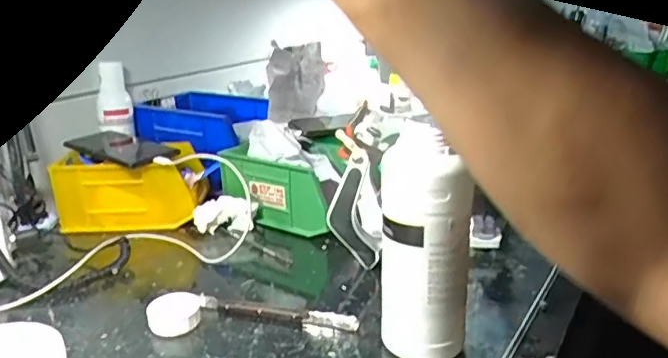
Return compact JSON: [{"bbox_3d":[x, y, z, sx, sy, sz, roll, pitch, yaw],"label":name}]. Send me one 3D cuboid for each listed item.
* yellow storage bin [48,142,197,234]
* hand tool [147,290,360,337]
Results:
[{"bbox_3d":[-0.258,0.013,0.724,0.171,0.085,0.093,-5,20,-9],"label":"yellow storage bin"},{"bbox_3d":[-0.073,0.120,0.512,0.185,0.019,0.045,0,20,5],"label":"hand tool"}]

